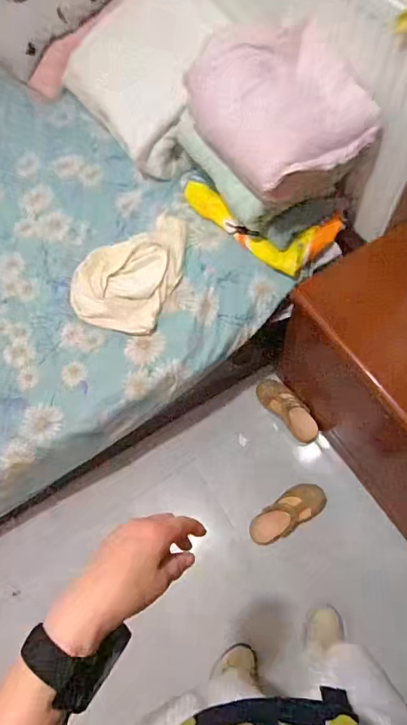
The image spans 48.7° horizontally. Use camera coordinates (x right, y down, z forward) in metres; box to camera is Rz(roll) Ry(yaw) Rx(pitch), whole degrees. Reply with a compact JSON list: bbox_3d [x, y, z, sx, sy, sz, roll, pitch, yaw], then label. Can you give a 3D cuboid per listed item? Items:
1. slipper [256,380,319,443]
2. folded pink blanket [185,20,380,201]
[{"bbox_3d":[0.271,0.152,1.444,0.091,0.051,0.239,-40,69,-17],"label":"slipper"},{"bbox_3d":[0.172,-0.526,0.958,0.266,0.231,0.332,-31,70,-12],"label":"folded pink blanket"}]

